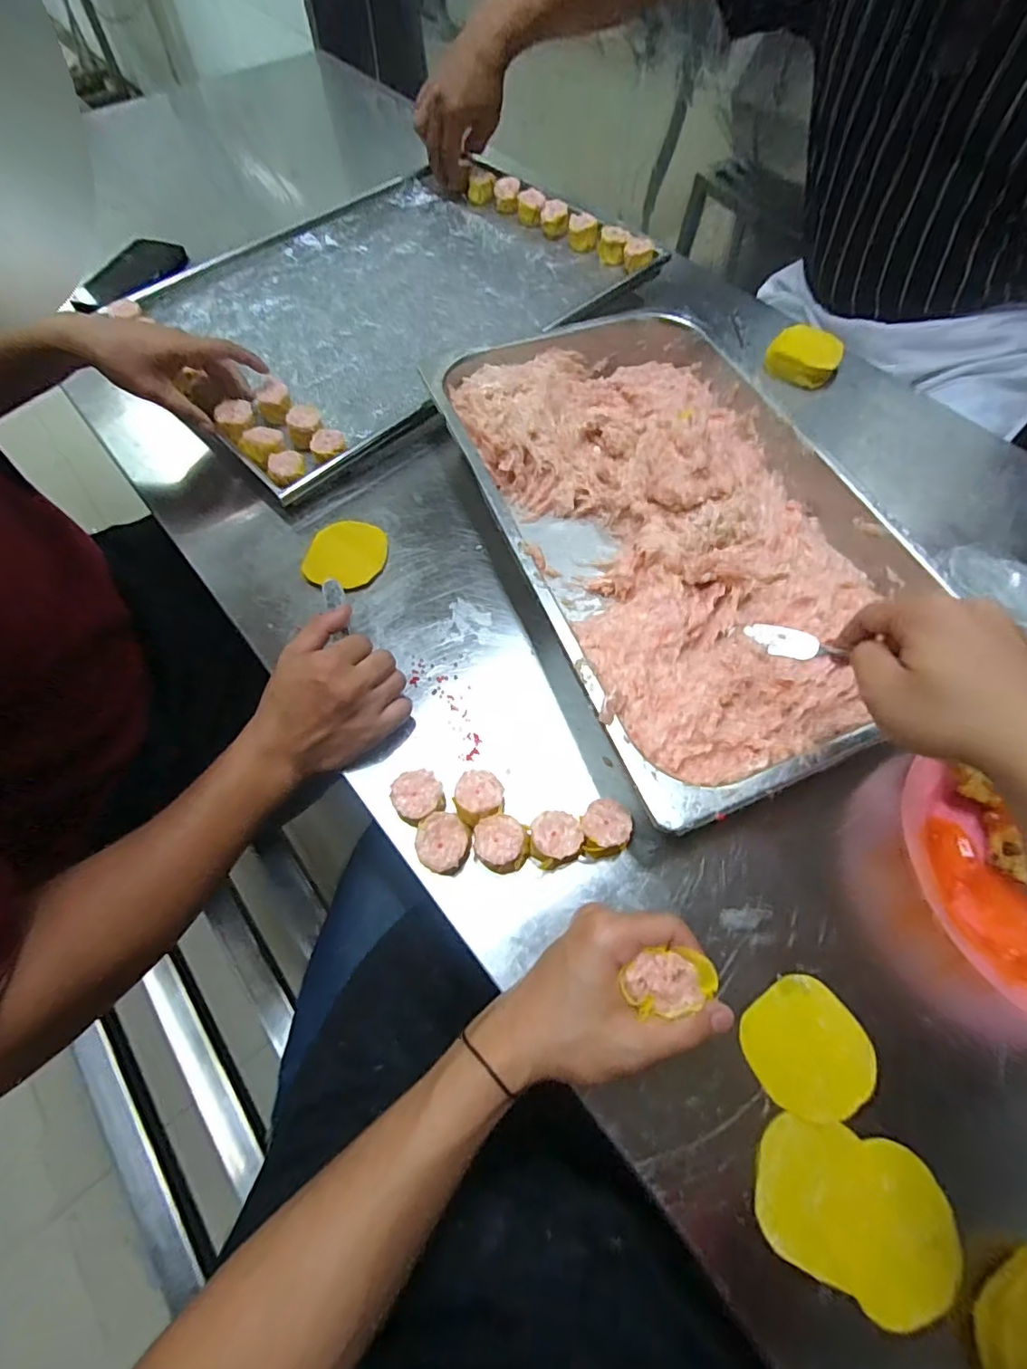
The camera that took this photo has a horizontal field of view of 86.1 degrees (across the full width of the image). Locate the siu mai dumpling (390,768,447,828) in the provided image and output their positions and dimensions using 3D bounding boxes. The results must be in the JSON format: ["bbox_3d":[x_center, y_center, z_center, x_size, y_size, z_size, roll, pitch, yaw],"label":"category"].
[{"bbox_3d":[-0.071,0.086,0.415,0.036,0.030,0.036,0,64,-1],"label":"siu mai dumpling"}]

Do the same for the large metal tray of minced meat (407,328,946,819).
[{"bbox_3d":[0.142,-0.154,0.518,0.311,0.072,0.514,-19,66,-10],"label":"large metal tray of minced meat"}]

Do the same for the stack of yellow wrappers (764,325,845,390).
[{"bbox_3d":[0.354,-0.400,0.671,0.080,0.033,0.071,31,68,13],"label":"stack of yellow wrappers"}]

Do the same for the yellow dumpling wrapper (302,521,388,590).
[{"bbox_3d":[-0.164,-0.128,0.539,0.071,0.014,0.082,9,64,3],"label":"yellow dumpling wrapper"}]

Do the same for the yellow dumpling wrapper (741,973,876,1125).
[{"bbox_3d":[0.190,0.235,0.354,0.072,0.004,0.075,-1,64,3],"label":"yellow dumpling wrapper"}]

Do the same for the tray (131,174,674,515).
[{"bbox_3d":[-0.184,-0.496,0.711,0.432,0.030,0.574,41,70,17],"label":"tray"}]

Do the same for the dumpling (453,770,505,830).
[{"bbox_3d":[-0.025,0.086,0.415,0.037,0.033,0.037,0,63,-1],"label":"dumpling"}]

